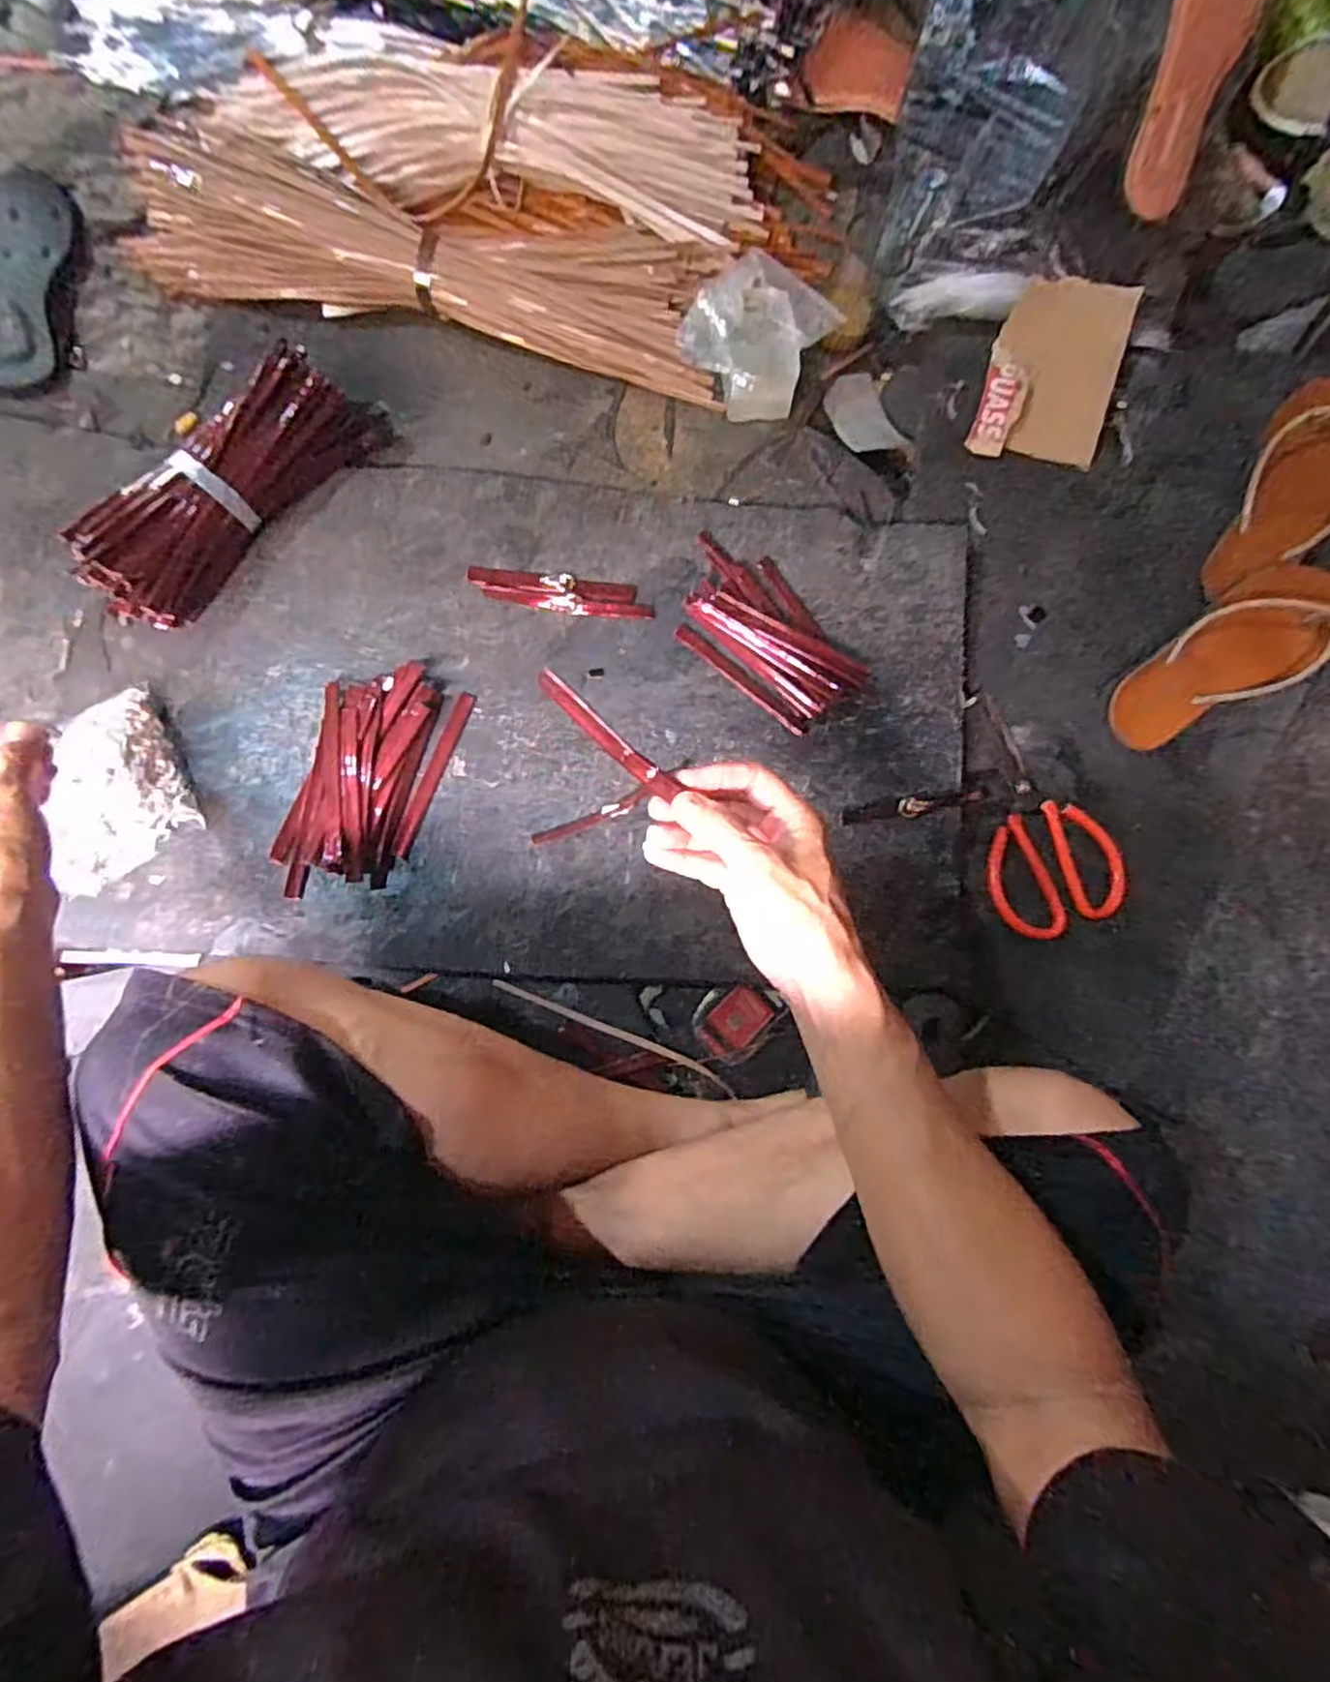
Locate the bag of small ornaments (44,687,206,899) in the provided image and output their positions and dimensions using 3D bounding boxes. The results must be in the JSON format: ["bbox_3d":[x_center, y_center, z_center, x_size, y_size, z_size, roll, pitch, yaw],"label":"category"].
[{"bbox_3d":[-0.440,-0.041,0.571,0.098,0.027,0.137,-28,85,-7],"label":"bag of small ornaments"}]

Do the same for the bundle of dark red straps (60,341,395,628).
[{"bbox_3d":[-0.358,-0.296,0.595,0.077,0.066,0.279,41,81,3],"label":"bundle of dark red straps"}]

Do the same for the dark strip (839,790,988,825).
[{"bbox_3d":[0.218,-0.030,0.617,0.132,0.006,0.016,-8,82,-5],"label":"dark strip"}]

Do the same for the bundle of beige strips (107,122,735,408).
[{"bbox_3d":[-0.213,-0.541,0.676,0.545,0.053,0.135,9,81,-3],"label":"bundle of beige strips"}]

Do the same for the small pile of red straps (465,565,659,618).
[{"bbox_3d":[-0.091,-0.216,0.626,0.158,0.005,0.035,8,81,-3],"label":"small pile of red straps"}]

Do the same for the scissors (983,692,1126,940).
[{"bbox_3d":[0.325,-0.023,0.633,0.122,0.010,0.208,-17,83,-6],"label":"scissors"}]

